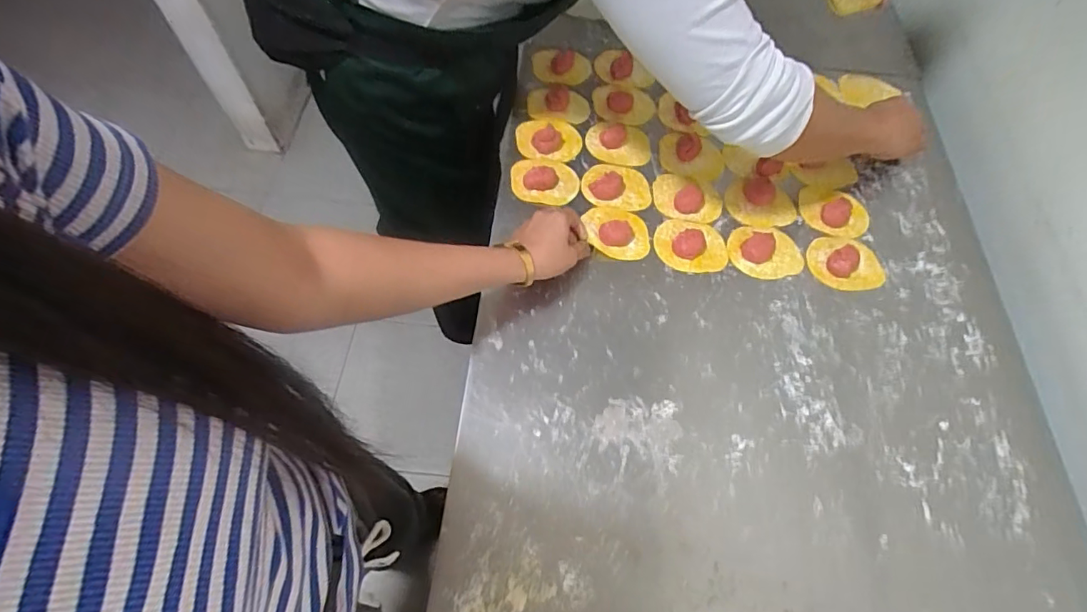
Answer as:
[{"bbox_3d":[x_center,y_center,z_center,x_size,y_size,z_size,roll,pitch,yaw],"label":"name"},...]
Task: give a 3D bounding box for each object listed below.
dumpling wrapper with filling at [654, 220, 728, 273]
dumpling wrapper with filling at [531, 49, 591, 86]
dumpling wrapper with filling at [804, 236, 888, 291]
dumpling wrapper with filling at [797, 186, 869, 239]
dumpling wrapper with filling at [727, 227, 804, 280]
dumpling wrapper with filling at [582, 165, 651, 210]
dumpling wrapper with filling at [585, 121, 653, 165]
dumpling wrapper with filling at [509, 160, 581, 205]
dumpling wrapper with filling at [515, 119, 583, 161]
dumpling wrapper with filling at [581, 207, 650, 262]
[{"bbox_3d":[0.179,-0.077,0.629,0.085,0.022,0.068,8,63,2],"label":"dumpling wrapper with filling"},{"bbox_3d":[0.030,-0.365,0.791,0.092,0.014,0.075,22,64,9],"label":"dumpling wrapper with filling"},{"bbox_3d":[0.366,-0.056,0.624,0.088,0.023,0.071,9,63,3],"label":"dumpling wrapper with filling"},{"bbox_3d":[0.369,-0.120,0.668,0.088,0.008,0.067,28,65,12],"label":"dumpling wrapper with filling"},{"bbox_3d":[0.269,-0.067,0.635,0.089,0.012,0.072,5,63,1],"label":"dumpling wrapper with filling"},{"bbox_3d":[0.095,-0.154,0.671,0.088,0.013,0.069,6,63,1],"label":"dumpling wrapper with filling"},{"bbox_3d":[0.102,-0.222,0.711,0.088,0.010,0.076,11,63,4],"label":"dumpling wrapper with filling"},{"bbox_3d":[0.002,-0.164,0.674,0.087,0.022,0.064,7,63,1],"label":"dumpling wrapper with filling"},{"bbox_3d":[0.006,-0.223,0.702,0.088,0.011,0.067,5,63,1],"label":"dumpling wrapper with filling"},{"bbox_3d":[0.089,-0.089,0.635,0.083,0.012,0.064,19,64,8],"label":"dumpling wrapper with filling"}]

